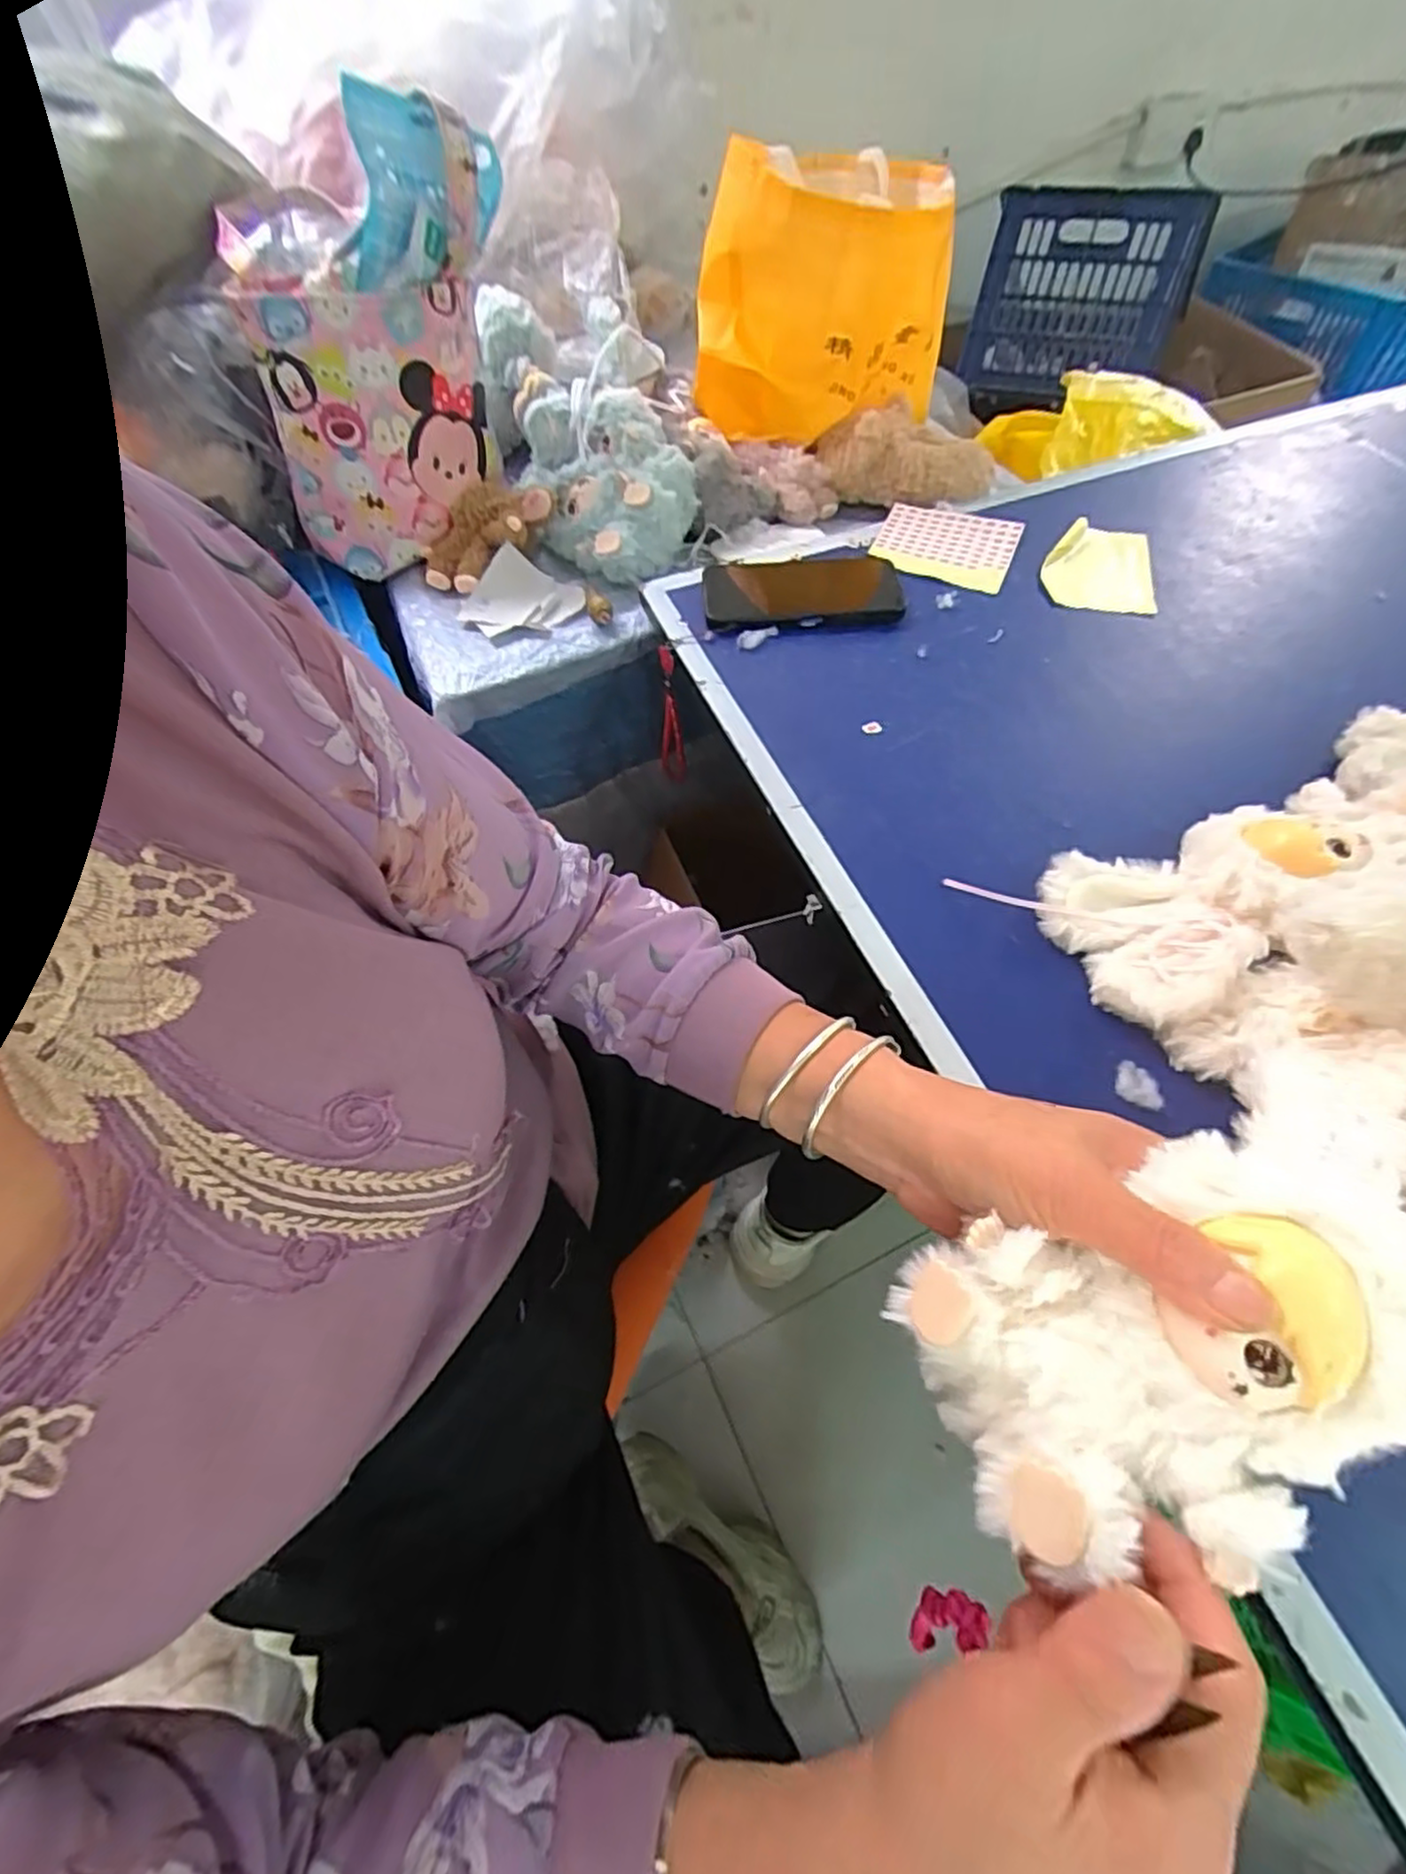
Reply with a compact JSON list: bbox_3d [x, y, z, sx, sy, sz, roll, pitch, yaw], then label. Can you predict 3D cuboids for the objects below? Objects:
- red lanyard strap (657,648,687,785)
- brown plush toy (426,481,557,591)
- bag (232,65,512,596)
[{"bbox_3d":[-0.030,-0.203,0.667,0.022,0.169,0.023,-7,62,-3],"label":"red lanyard strap"},{"bbox_3d":[-0.204,-0.378,0.665,0.130,0.047,0.076,-38,64,-20],"label":"brown plush toy"},{"bbox_3d":[-0.269,-0.489,0.597,0.104,0.266,0.240,33,65,20],"label":"bag"}]

